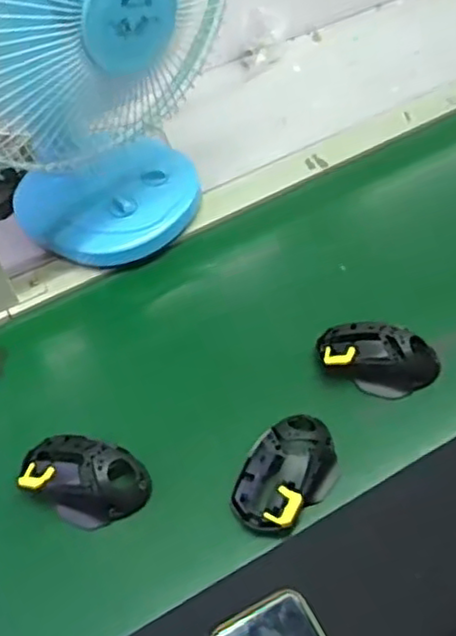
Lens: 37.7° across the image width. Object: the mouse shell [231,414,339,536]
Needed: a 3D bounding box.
[{"bbox_3d":[0.052,0.132,0.577,0.070,0.032,0.110,26,57,21],"label":"mouse shell"}]

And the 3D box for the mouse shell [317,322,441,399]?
[{"bbox_3d":[0.145,0.038,0.648,0.112,0.045,0.054,17,54,15],"label":"mouse shell"}]

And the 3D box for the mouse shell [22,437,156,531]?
[{"bbox_3d":[-0.129,0.141,0.587,0.115,0.035,0.069,12,53,12],"label":"mouse shell"}]

